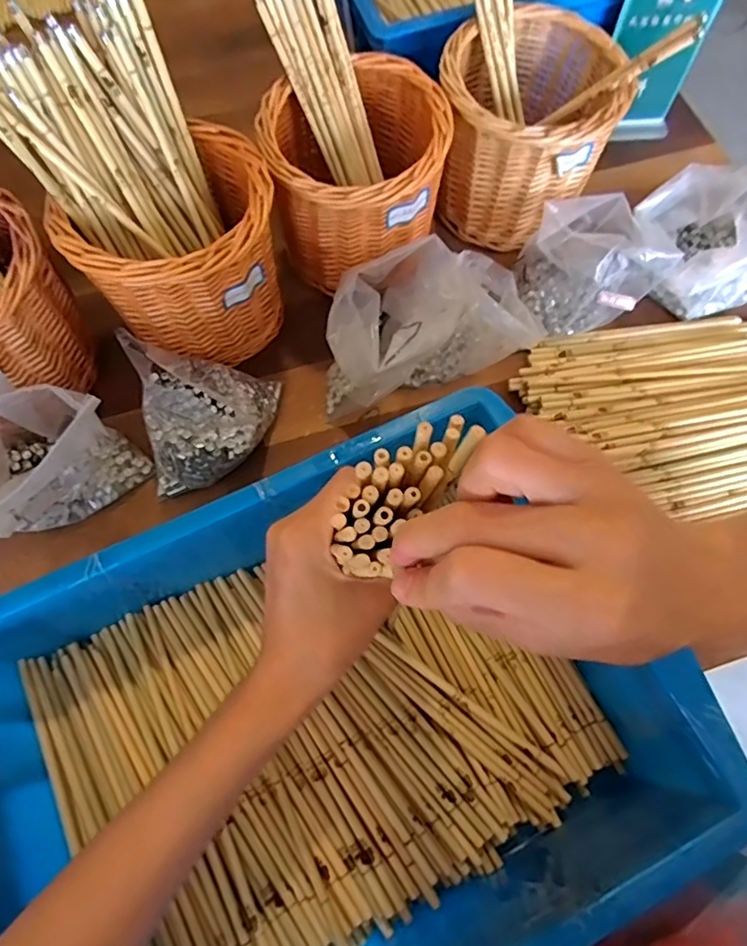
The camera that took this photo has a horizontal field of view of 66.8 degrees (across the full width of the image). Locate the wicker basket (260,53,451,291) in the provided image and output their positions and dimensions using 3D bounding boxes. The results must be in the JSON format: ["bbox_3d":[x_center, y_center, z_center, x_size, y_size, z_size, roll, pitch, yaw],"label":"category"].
[{"bbox_3d":[-0.020,-0.276,0.542,0.164,0.137,0.169,34,67,12],"label":"wicker basket"}]

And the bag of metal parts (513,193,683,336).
[{"bbox_3d":[0.200,-0.202,0.547,0.099,0.095,0.115,-15,66,-10],"label":"bag of metal parts"}]

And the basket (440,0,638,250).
[{"bbox_3d":[0.143,-0.333,0.569,0.164,0.149,0.172,8,64,1],"label":"basket"}]

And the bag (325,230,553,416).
[{"bbox_3d":[0.044,-0.145,0.536,0.204,0.091,0.131,-19,67,-12],"label":"bag"}]

